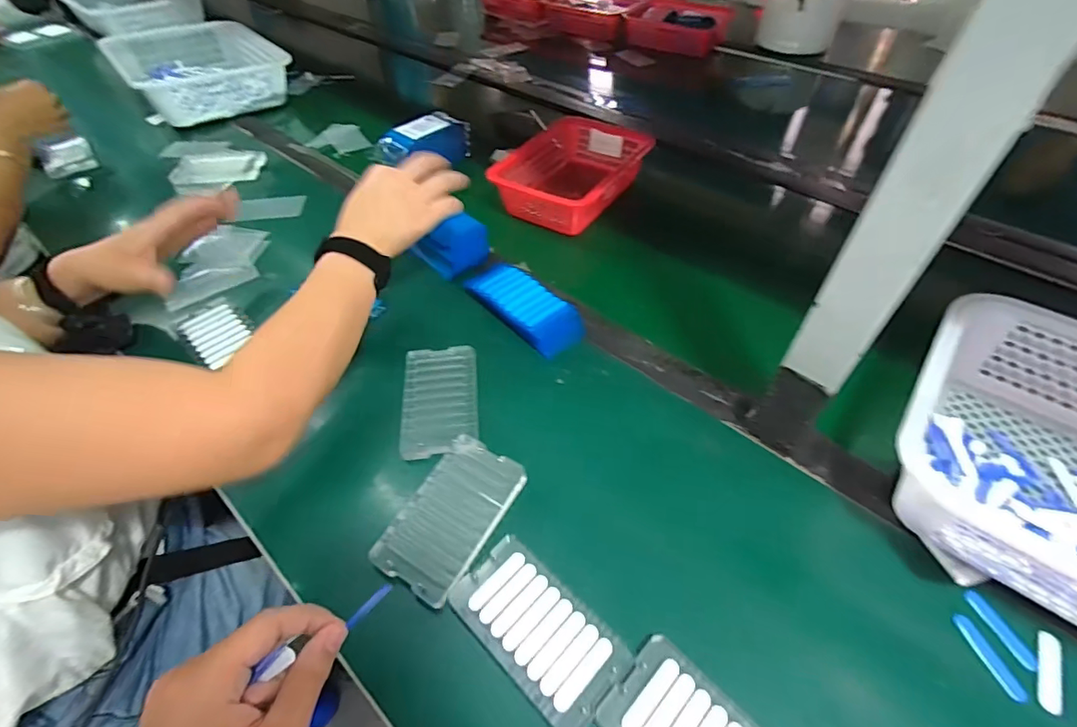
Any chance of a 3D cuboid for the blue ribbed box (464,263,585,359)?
[{"bbox_3d":[-0.016,-0.061,0.548,0.064,0.027,0.138,-32,55,-24],"label":"blue ribbed box"}]

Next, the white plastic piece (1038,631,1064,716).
[{"bbox_3d":[0.335,0.201,0.327,0.012,0.004,0.051,22,53,20],"label":"white plastic piece"}]

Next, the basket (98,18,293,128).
[{"bbox_3d":[-0.669,-0.585,1.001,0.267,0.077,0.352,-34,56,-25],"label":"basket"}]

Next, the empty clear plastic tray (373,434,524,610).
[{"bbox_3d":[-0.068,0.117,0.397,0.069,0.011,0.121,23,53,20],"label":"empty clear plastic tray"}]

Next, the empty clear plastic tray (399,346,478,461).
[{"bbox_3d":[-0.094,0.033,0.480,0.069,0.018,0.123,-5,49,-2],"label":"empty clear plastic tray"}]

